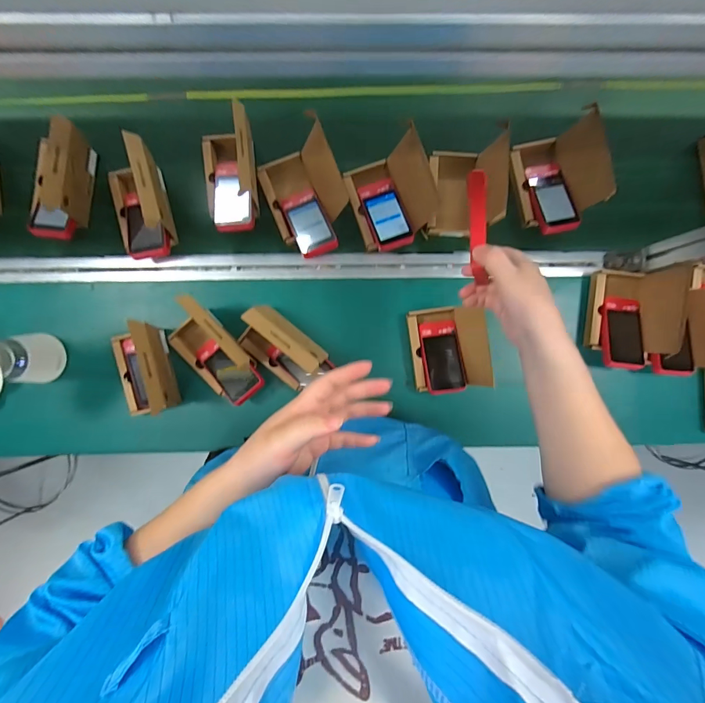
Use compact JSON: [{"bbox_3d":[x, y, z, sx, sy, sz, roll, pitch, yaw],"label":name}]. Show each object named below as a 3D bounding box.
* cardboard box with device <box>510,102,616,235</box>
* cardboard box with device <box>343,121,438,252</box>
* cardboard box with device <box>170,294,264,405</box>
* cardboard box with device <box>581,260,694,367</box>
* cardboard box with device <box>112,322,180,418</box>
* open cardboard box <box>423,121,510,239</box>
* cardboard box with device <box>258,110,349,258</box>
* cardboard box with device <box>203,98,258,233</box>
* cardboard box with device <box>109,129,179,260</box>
[{"bbox_3d":[0.345,-0.293,0.646,0.112,0.113,0.178,-13,86,-1],"label":"cardboard box with device"},{"bbox_3d":[0.062,-0.256,0.631,0.125,0.101,0.171,-21,87,-2],"label":"cardboard box with device"},{"bbox_3d":[-0.228,0.000,0.599,0.093,0.120,0.136,-44,87,-3],"label":"cardboard box with device"},{"bbox_3d":[0.462,-0.056,0.617,0.109,0.078,0.170,8,86,0],"label":"cardboard box with device"},{"bbox_3d":[-0.339,0.034,0.597,0.099,0.121,0.141,-12,86,-1],"label":"cardboard box with device"},{"bbox_3d":[0.185,-0.268,0.626,0.098,0.119,0.157,2,86,0],"label":"open cardboard box"},{"bbox_3d":[-0.076,-0.251,0.628,0.121,0.099,0.192,-22,87,-2],"label":"cardboard box with device"},{"bbox_3d":[-0.202,-0.289,0.608,0.094,0.122,0.171,-4,86,-1],"label":"cardboard box with device"},{"bbox_3d":[-0.347,-0.237,0.601,0.100,0.114,0.159,-13,86,-1],"label":"cardboard box with device"}]

